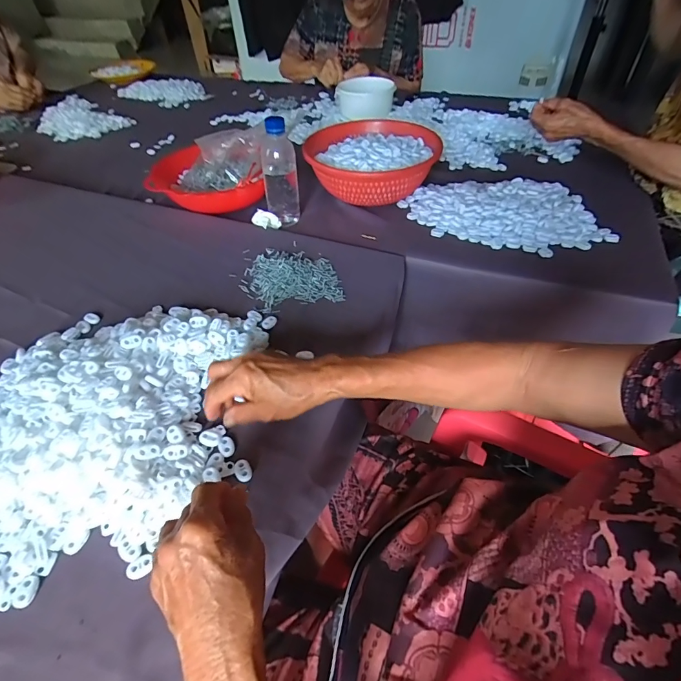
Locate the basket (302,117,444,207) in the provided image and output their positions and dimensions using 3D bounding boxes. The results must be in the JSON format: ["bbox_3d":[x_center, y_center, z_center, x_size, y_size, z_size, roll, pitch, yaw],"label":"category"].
[{"bbox_3d":[0.058,-0.345,0.785,0.254,0.093,0.251,12,48,12],"label":"basket"}]

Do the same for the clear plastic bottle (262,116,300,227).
[{"bbox_3d":[-0.107,-0.296,0.691,0.059,0.162,0.063,-5,46,-3],"label":"clear plastic bottle"}]

